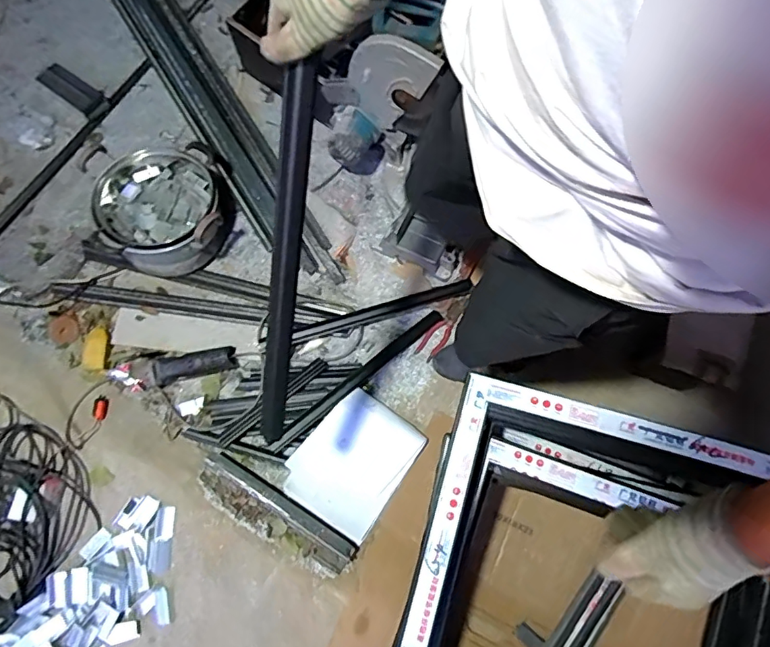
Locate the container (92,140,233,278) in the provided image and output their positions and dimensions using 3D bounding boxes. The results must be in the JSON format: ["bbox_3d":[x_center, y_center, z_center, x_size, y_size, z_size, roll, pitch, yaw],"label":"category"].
[{"bbox_3d":[-0.539,-0.288,1.298,0.299,0.168,0.306,0,73,-1],"label":"container"}]

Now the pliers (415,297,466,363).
[{"bbox_3d":[0.149,0.012,1.315,0.053,0.026,0.184,36,75,9],"label":"pliers"}]

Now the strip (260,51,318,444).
[{"bbox_3d":[-0.128,-0.042,0.636,0.032,0.506,0.020,14,31,3],"label":"strip"}]

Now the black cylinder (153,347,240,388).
[{"bbox_3d":[-0.458,0.096,1.240,0.188,0.052,0.059,-13,74,-5],"label":"black cylinder"}]

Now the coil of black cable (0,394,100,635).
[{"bbox_3d":[-0.866,0.401,1.102,0.405,0.091,0.400,0,73,-1],"label":"coil of black cable"}]

